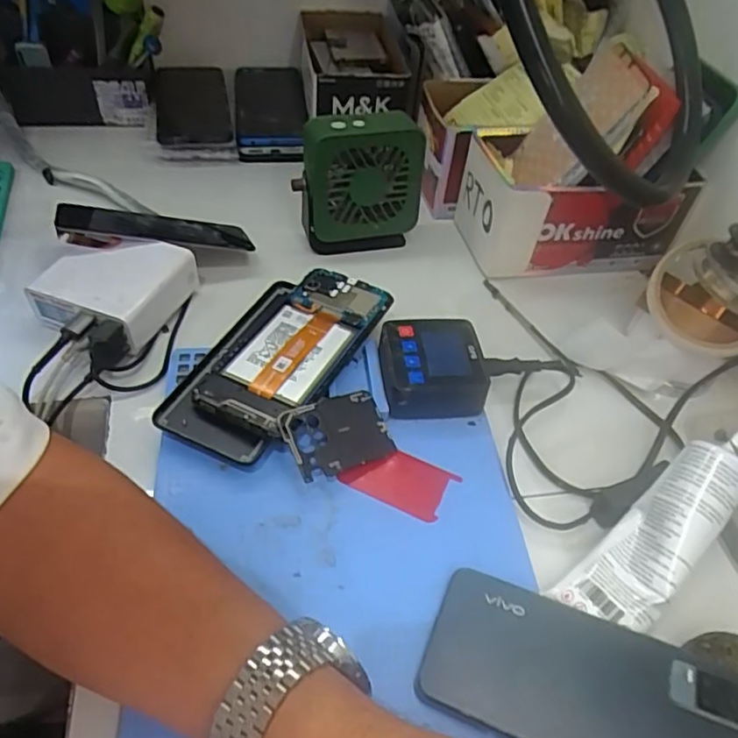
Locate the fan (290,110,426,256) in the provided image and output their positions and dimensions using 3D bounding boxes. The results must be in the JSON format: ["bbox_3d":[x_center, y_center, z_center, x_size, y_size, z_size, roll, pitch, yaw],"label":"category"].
[{"bbox_3d":[-0.009,-0.158,0.521,0.108,0.114,0.047,-5,50,-7],"label":"fan"}]

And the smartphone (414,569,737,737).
[{"bbox_3d":[0.108,0.157,0.298,0.159,0.006,0.075,16,49,17],"label":"smartphone"}]

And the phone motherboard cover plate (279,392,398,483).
[{"bbox_3d":[-0.018,0.041,0.381,0.068,0.006,0.047,-14,72,-33],"label":"phone motherboard cover plate"}]

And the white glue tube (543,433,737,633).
[{"bbox_3d":[0.169,0.093,0.344,0.137,0.024,0.043,-44,64,-8],"label":"white glue tube"}]

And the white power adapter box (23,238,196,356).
[{"bbox_3d":[-0.193,-0.062,0.459,0.090,0.042,0.089,17,51,11],"label":"white power adapter box"}]

